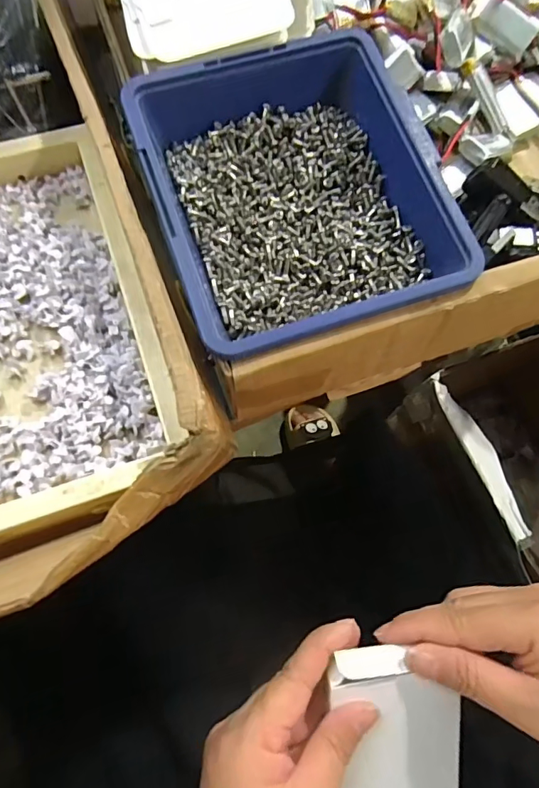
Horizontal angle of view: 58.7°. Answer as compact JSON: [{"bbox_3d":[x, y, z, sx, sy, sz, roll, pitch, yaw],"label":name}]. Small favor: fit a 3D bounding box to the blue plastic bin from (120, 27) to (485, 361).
[{"bbox_3d":[0.013,-0.090,0.221,0.123,0.042,0.138,-19,73,-8],"label":"blue plastic bin"}]

